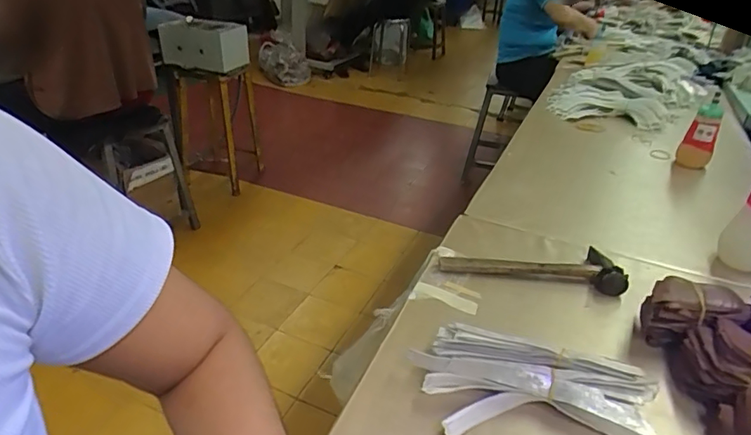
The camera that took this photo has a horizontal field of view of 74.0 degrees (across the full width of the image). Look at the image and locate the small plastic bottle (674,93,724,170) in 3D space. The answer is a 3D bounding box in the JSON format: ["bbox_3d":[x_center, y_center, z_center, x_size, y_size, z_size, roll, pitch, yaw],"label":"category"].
[{"bbox_3d":[0.695,-0.180,1.058,0.060,0.154,0.046,26,37,32],"label":"small plastic bottle"}]

